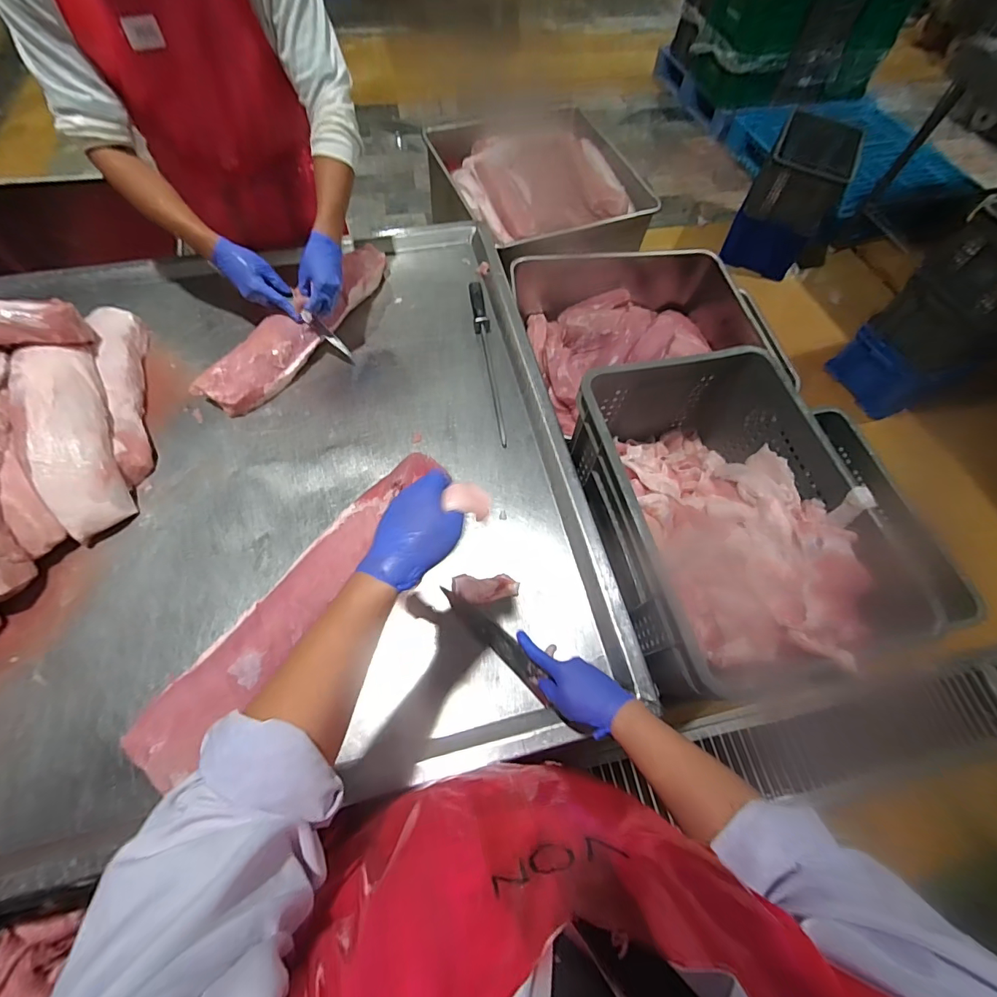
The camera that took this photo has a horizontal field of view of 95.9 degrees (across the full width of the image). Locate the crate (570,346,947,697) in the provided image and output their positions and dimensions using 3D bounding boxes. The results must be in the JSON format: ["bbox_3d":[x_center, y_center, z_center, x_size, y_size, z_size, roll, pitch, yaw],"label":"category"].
[{"bbox_3d":[0.366,0.031,0.769,0.366,0.237,0.530,-13,66,-10],"label":"crate"}]

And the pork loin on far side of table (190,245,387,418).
[{"bbox_3d":[-0.401,-0.367,0.942,0.122,0.070,0.493,34,69,13],"label":"pork loin on far side of table"}]

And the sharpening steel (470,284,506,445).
[{"bbox_3d":[-0.023,-0.286,0.919,0.031,0.028,0.398,-6,65,-4],"label":"sharpening steel"}]

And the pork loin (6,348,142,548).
[{"bbox_3d":[-0.725,-0.108,0.774,0.103,0.111,0.361,-26,68,-13],"label":"pork loin"}]

